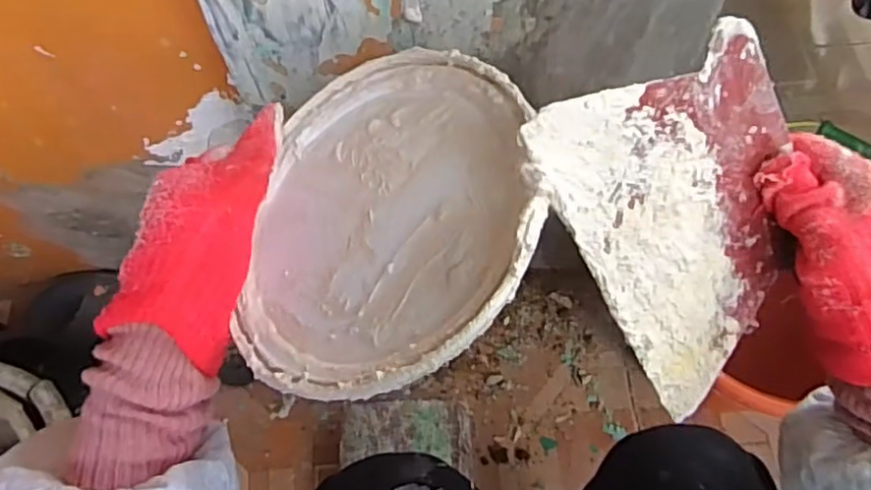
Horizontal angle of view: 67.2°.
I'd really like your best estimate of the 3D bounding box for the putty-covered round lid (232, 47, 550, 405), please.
[{"bbox_3d":[-0.022,-0.015,0.316,0.156,0.025,0.175,-9,61,27],"label":"putty-covered round lid"}]

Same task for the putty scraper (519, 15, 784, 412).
[{"bbox_3d":[0.124,-0.016,0.309,0.126,0.004,0.166,-39,113,-11],"label":"putty scraper"}]

